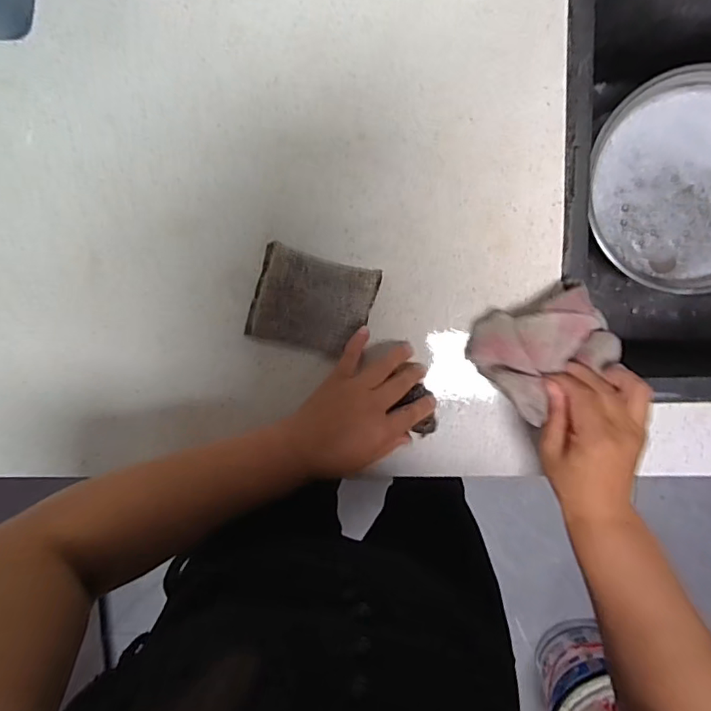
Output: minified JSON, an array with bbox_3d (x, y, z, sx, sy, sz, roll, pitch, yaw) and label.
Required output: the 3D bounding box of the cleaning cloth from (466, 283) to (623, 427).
[{"bbox_3d":[0.167,-0.013,0.476,0.124,0.031,0.106,-39,59,-9],"label":"cleaning cloth"}]

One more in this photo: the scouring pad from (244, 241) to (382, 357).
[{"bbox_3d":[-0.043,-0.051,0.508,0.112,0.014,0.089,17,98,1],"label":"scouring pad"}]

